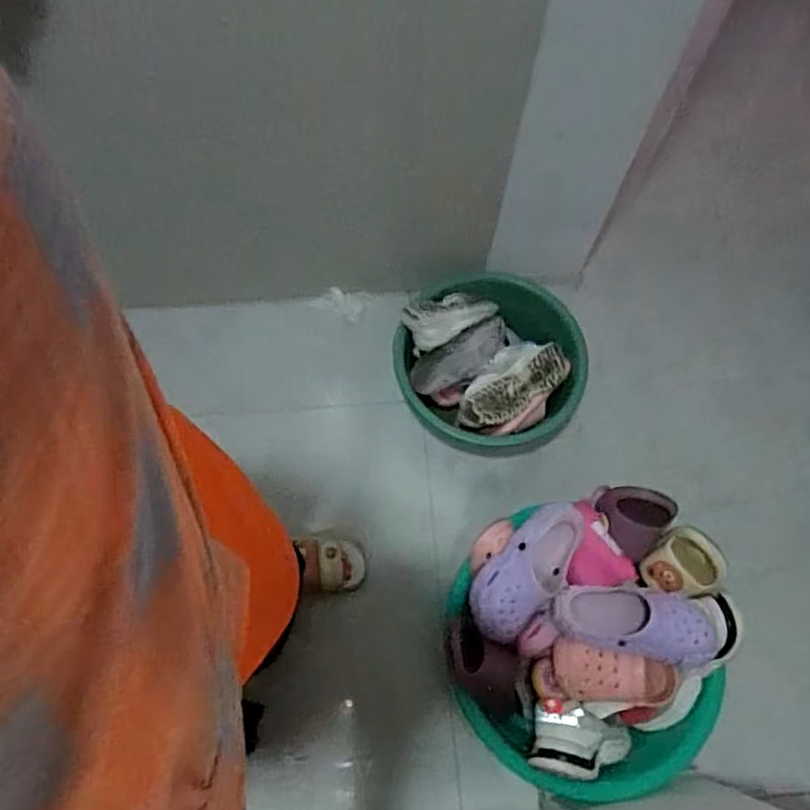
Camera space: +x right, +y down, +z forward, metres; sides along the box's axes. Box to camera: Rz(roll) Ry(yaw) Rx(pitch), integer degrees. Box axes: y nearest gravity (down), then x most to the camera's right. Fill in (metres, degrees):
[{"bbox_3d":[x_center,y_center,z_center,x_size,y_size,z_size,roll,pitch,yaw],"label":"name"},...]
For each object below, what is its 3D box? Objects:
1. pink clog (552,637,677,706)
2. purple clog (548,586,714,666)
[{"bbox_3d":[0.346,0.440,1.041,0.235,0.075,0.101,17,79,-9],"label":"pink clog"},{"bbox_3d":[0.365,0.337,1.009,0.259,0.085,0.115,7,67,1],"label":"purple clog"}]

